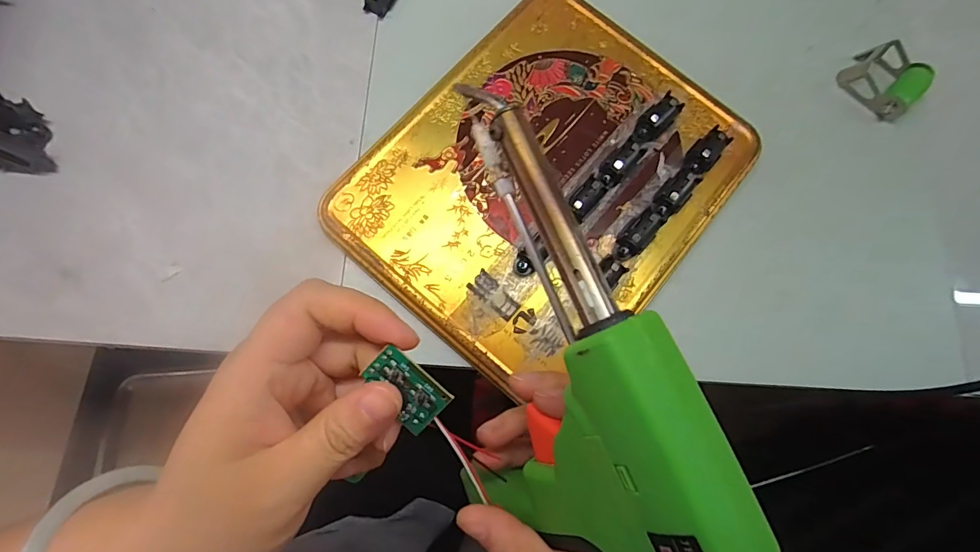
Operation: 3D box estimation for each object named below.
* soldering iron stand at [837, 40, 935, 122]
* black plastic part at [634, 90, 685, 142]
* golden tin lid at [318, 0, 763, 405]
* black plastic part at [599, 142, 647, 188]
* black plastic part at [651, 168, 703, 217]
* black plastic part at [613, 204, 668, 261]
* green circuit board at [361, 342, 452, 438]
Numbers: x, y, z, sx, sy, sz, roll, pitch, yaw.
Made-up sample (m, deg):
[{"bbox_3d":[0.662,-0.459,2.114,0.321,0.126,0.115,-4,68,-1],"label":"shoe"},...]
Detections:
[{"bbox_3d":[0.277,-0.138,0.316,0.043,0.022,0.047,-38,80,-10],"label":"soldering iron stand"},{"bbox_3d":[0.107,-0.101,0.293,0.016,0.015,0.033,44,79,7],"label":"black plastic part"},{"bbox_3d":[0.038,-0.062,0.287,0.188,0.017,0.234,41,79,6],"label":"golden tin lid"},{"bbox_3d":[0.081,-0.070,0.285,0.013,0.015,0.033,44,79,7],"label":"black plastic part"},{"bbox_3d":[0.115,-0.051,0.285,0.018,0.013,0.034,43,79,6],"label":"black plastic part"},{"bbox_3d":[0.092,-0.028,0.278,0.017,0.013,0.041,43,79,6],"label":"black plastic part"},{"bbox_3d":[-0.029,0.039,0.155,0.028,0.004,0.018,43,89,-7],"label":"green circuit board"}]

